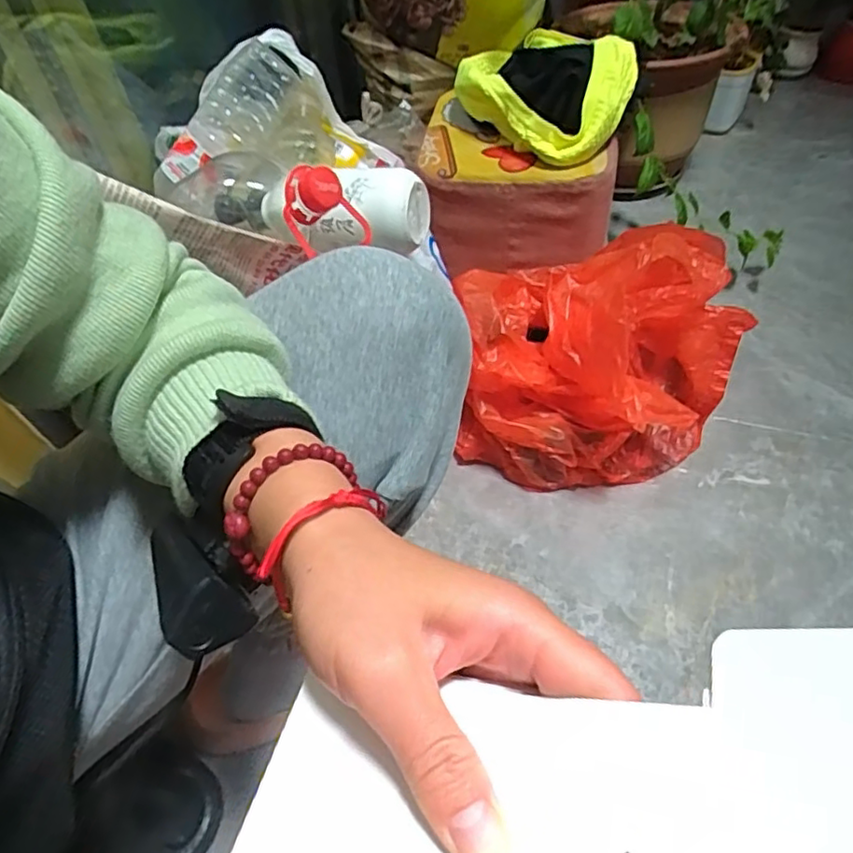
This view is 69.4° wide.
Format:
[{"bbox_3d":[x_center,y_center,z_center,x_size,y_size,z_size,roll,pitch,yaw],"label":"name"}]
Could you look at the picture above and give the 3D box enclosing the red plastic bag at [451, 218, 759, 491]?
[{"bbox_3d":[0.203,-0.080,0.726,0.272,0.251,0.258,20,55,21],"label":"red plastic bag"}]

